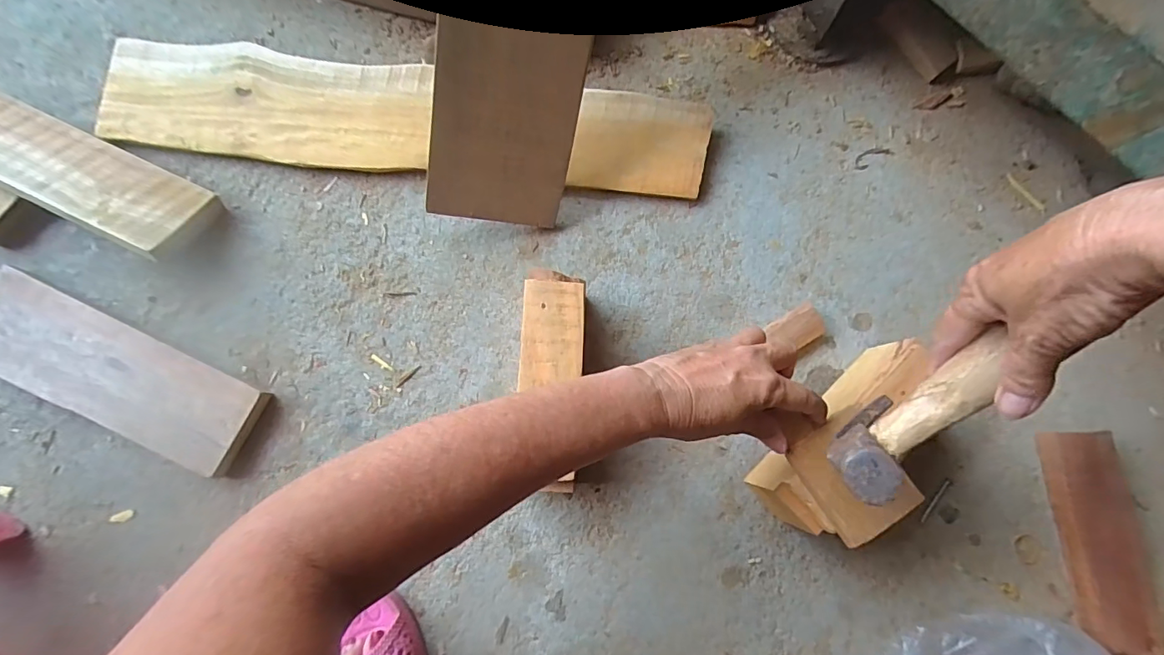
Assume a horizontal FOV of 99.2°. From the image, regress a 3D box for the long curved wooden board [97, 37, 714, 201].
[{"bbox_3d":[-0.176,-0.212,0.507,0.601,0.027,0.110,6,78,0],"label":"long curved wooden board"}]

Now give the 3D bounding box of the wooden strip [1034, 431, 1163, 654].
[{"bbox_3d":[0.456,0.183,0.435,0.056,0.030,0.178,-2,78,-2],"label":"wooden strip"}]

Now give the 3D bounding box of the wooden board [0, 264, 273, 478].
[{"bbox_3d":[-0.426,0.038,0.445,0.279,0.028,0.084,25,78,4],"label":"wooden board"}]

